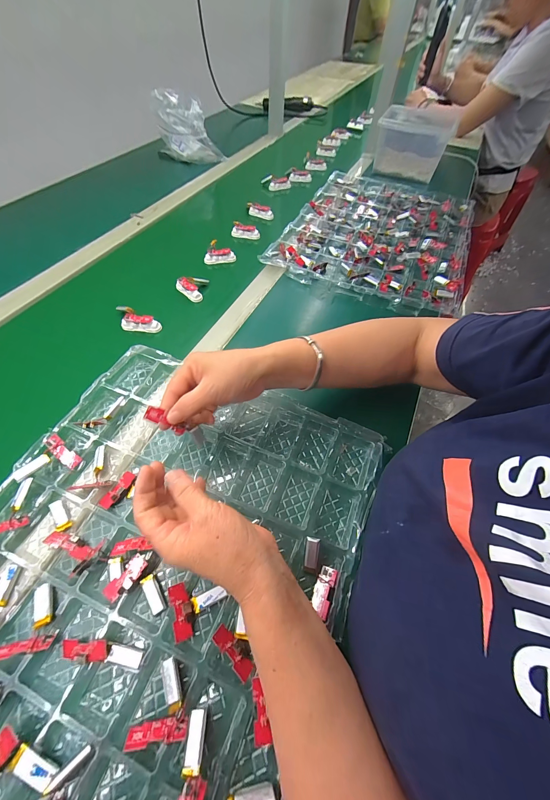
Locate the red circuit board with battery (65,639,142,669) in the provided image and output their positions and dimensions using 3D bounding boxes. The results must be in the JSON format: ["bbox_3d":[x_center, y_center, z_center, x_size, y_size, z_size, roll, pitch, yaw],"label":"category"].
[{"bbox_3d":[-0.150,0.218,0.254,0.070,0.013,0.016,5,57,0],"label":"red circuit board with battery"}]

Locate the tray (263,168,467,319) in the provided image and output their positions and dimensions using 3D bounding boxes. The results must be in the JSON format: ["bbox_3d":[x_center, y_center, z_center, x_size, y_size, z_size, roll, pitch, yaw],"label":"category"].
[{"bbox_3d":[0.241,-0.383,0.662,0.371,0.035,0.509,22,58,12],"label":"tray"}]

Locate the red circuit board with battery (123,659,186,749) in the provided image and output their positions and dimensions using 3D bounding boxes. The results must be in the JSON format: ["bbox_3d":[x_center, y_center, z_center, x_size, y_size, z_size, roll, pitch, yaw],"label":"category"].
[{"bbox_3d":[-0.093,0.240,0.235,0.043,0.014,0.048,-6,58,-7],"label":"red circuit board with battery"}]

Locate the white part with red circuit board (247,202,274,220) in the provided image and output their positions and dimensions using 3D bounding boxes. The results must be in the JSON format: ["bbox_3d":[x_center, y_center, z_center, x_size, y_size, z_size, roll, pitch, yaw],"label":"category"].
[{"bbox_3d":[-0.035,-0.451,0.701,0.065,0.029,0.013,16,57,8],"label":"white part with red circuit board"}]

